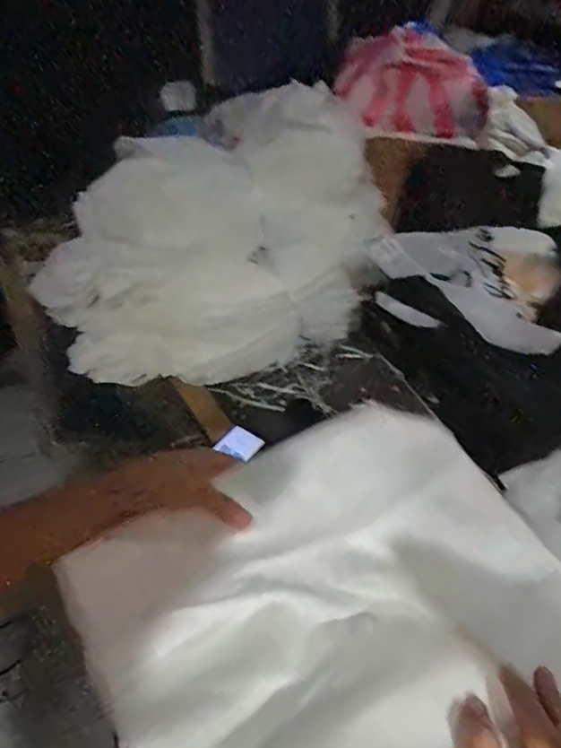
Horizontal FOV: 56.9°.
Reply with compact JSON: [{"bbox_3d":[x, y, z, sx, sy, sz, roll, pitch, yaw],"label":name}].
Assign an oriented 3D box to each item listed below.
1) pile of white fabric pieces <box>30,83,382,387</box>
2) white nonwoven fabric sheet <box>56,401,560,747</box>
[{"bbox_3d":[-0.115,-0.247,0.988,0.591,0.407,0.349,-25,50,-29],"label":"pile of white fabric pieces"},{"bbox_3d":[0.061,0.155,0.430,0.406,0.112,0.311,-23,48,-27],"label":"white nonwoven fabric sheet"}]

